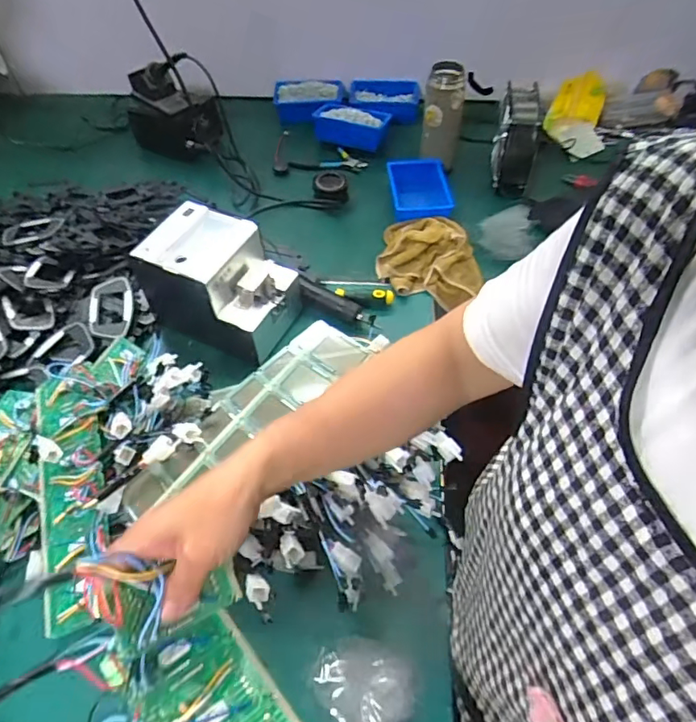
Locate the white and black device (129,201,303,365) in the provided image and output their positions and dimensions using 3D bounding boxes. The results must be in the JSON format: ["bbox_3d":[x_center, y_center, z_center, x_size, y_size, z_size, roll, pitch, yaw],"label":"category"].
[{"bbox_3d":[-0.174,-0.104,0.727,0.194,0.143,0.132,18,55,14],"label":"white and black device"}]

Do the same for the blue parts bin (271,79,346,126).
[{"bbox_3d":[-0.086,-0.566,1.139,0.158,0.054,0.100,2,53,3],"label":"blue parts bin"}]

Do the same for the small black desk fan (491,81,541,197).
[{"bbox_3d":[0.307,-0.413,0.963,0.068,0.142,0.125,6,53,6],"label":"small black desk fan"}]

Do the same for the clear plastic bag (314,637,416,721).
[{"bbox_3d":[0.017,0.304,0.490,0.085,0.029,0.086,-22,56,-15],"label":"clear plastic bag"}]

